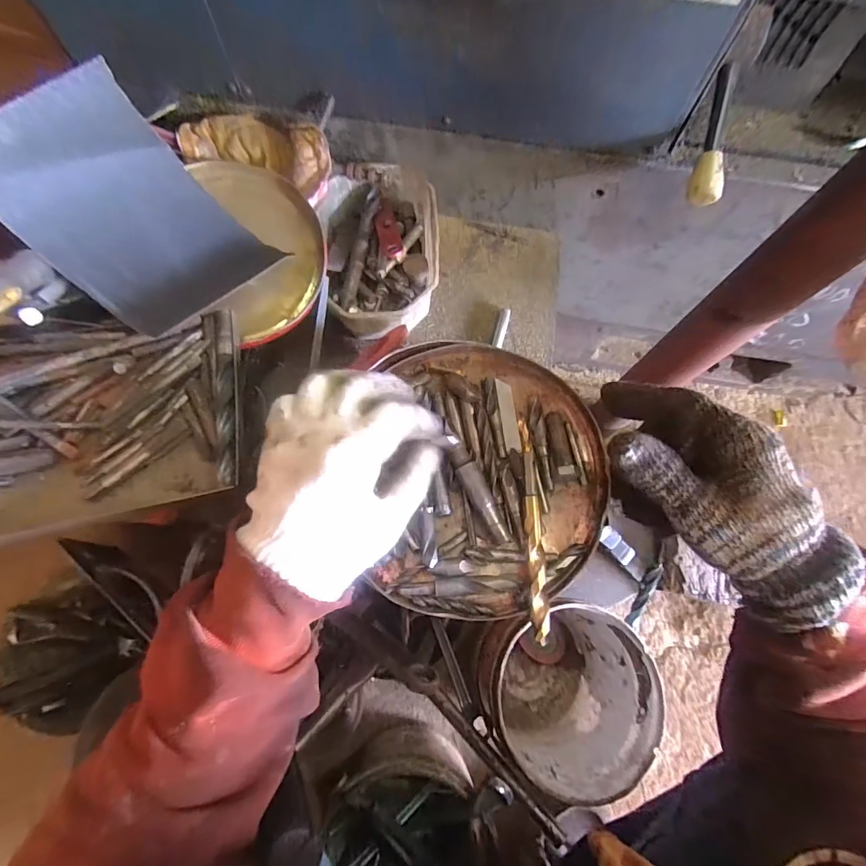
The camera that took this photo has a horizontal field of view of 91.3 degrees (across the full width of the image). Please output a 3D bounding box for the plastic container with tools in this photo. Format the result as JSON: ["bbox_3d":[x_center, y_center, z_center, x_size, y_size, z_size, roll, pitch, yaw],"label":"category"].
[{"bbox_3d":[-0.051,-0.186,0.436,0.116,0.061,0.183,-6,73,-4],"label":"plastic container with tools"}]

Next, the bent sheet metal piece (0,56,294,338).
[{"bbox_3d":[-0.250,-0.181,0.351,0.185,0.026,0.138,44,70,-19],"label":"bent sheet metal piece"}]

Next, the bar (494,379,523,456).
[{"bbox_3d":[0.059,-0.014,0.332,0.012,0.004,0.060,-6,73,-4],"label":"bar"}]

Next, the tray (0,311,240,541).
[{"bbox_3d":[-0.271,-0.010,0.313,0.243,0.027,0.158,-13,74,-6],"label":"tray"}]

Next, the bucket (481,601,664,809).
[{"bbox_3d":[0.166,0.331,0.565,0.193,0.186,0.188,0,73,-2],"label":"bucket"}]

